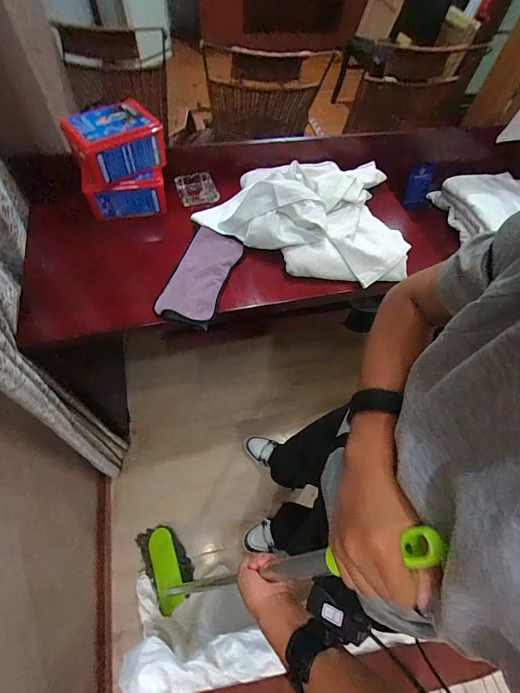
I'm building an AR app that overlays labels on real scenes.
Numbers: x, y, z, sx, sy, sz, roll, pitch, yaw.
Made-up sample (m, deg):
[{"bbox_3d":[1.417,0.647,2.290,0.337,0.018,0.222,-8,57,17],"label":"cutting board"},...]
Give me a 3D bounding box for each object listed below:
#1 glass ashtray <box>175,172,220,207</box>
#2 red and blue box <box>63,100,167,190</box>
[{"bbox_3d":[-0.188,-0.472,0.995,0.116,0.032,0.110,-19,63,-15],"label":"glass ashtray"},{"bbox_3d":[-0.361,-0.518,0.840,0.216,0.097,0.142,-32,67,-20],"label":"red and blue box"}]

